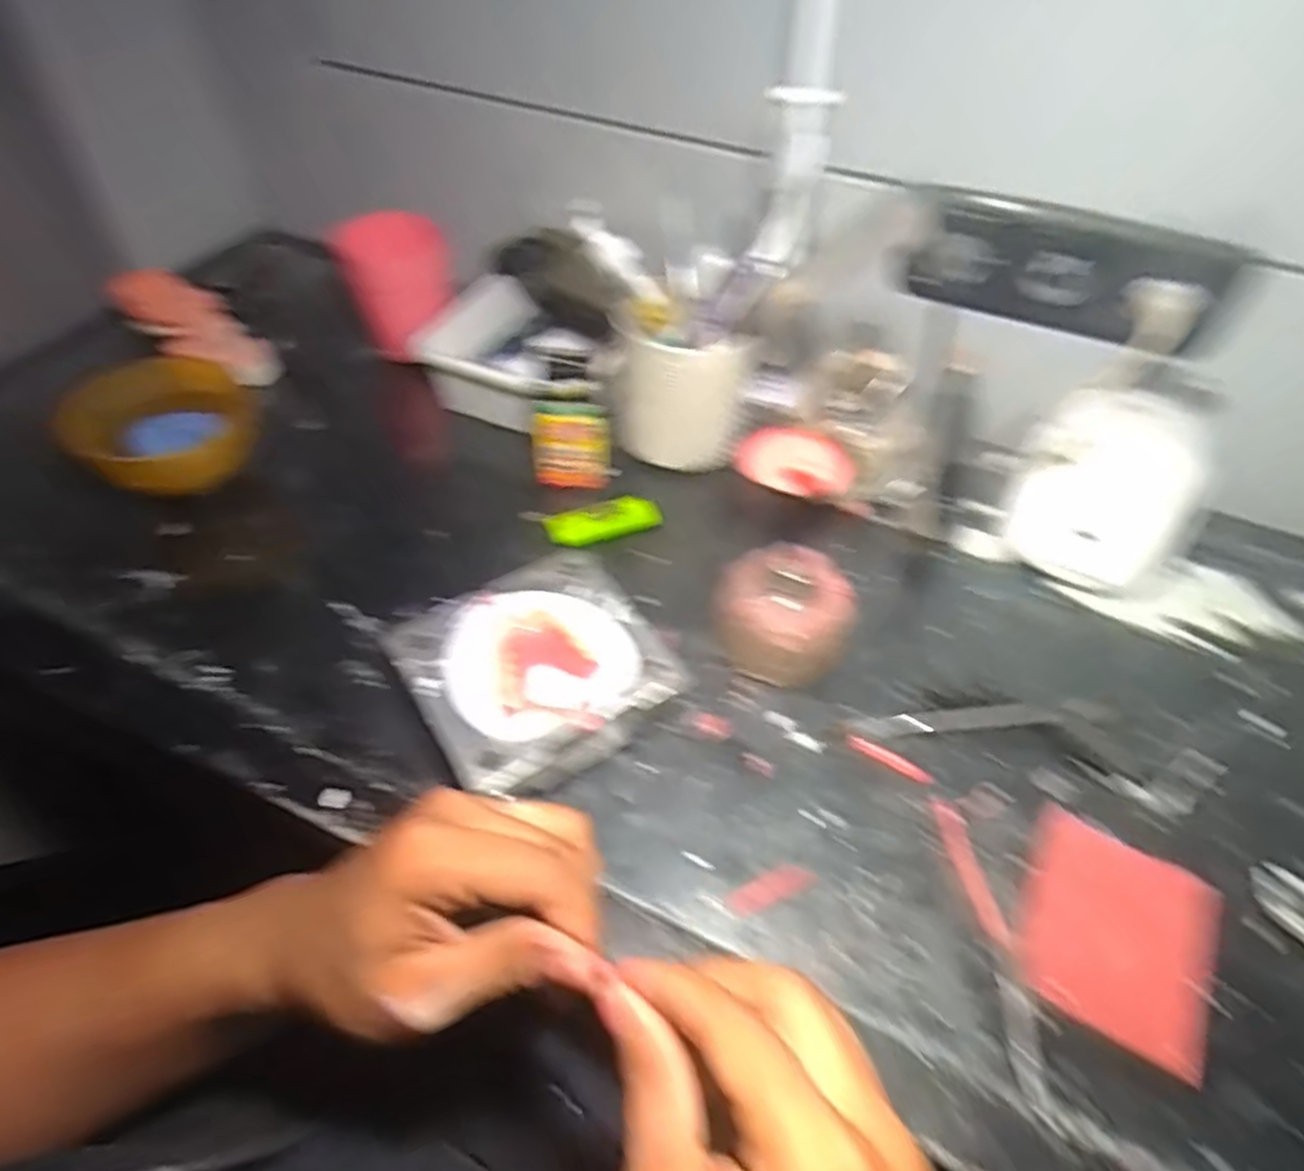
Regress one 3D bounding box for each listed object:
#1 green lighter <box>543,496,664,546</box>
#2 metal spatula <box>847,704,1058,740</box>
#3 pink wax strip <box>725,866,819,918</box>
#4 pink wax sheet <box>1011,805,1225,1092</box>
[{"bbox_3d":[-0.034,-0.045,0.551,0.080,0.018,0.030,-19,53,-18],"label":"green lighter"},{"bbox_3d":[0.174,0.079,0.456,0.120,0.005,0.014,-4,64,-2],"label":"metal spatula"},{"bbox_3d":[0.060,0.154,0.396,0.046,0.004,0.015,-16,53,-16],"label":"pink wax strip"},{"bbox_3d":[0.228,0.171,0.383,0.085,0.004,0.097,24,56,20],"label":"pink wax sheet"}]

